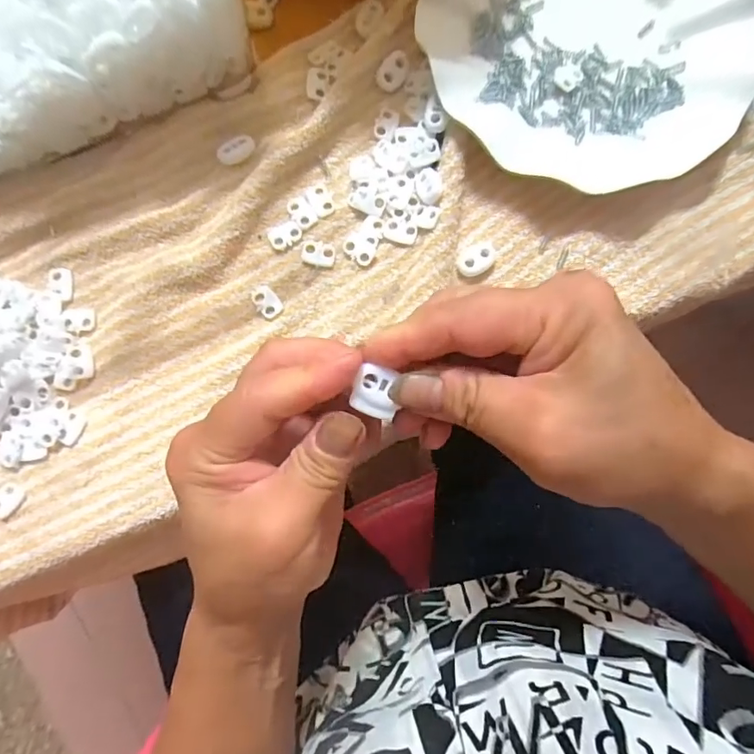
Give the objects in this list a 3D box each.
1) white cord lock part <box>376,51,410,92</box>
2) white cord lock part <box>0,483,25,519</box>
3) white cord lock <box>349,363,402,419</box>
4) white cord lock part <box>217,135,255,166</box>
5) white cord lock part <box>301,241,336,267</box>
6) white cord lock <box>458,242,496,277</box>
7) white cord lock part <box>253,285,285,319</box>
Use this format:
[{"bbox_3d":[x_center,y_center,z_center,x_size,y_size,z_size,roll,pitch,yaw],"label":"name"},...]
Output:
[{"bbox_3d":[0.009,-0.176,0.288,0.014,0.005,0.022,39,83,4],"label":"white cord lock part"},{"bbox_3d":[-0.201,0.067,0.270,0.013,0.004,0.019,41,83,4],"label":"white cord lock part"},{"bbox_3d":[0.000,0.006,0.186,0.017,0.005,0.018,14,89,-1],"label":"white cord lock"},{"bbox_3d":[-0.080,-0.129,0.284,0.022,0.005,0.012,-34,84,-6],"label":"white cord lock part"},{"bbox_3d":[-0.033,-0.070,0.283,0.019,0.004,0.013,9,82,0],"label":"white cord lock part"},{"bbox_3d":[0.057,-0.067,0.282,0.024,0.007,0.016,-38,85,-6],"label":"white cord lock"},{"bbox_3d":[-0.061,-0.042,0.281,0.013,0.004,0.019,-41,85,-6],"label":"white cord lock part"}]

